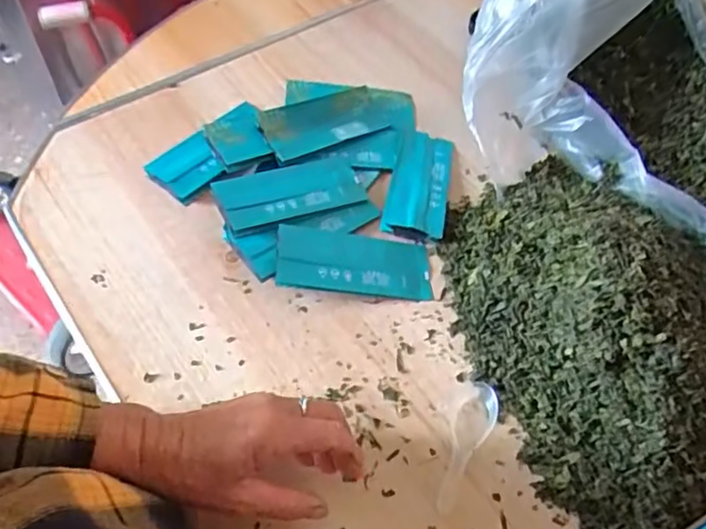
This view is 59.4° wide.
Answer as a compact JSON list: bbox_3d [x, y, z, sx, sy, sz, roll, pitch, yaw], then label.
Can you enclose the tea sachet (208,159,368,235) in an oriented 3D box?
[{"bbox_3d":[-0.052,-0.064,0.554,0.133,0.012,0.058,-12,63,-26],"label":"tea sachet"}]

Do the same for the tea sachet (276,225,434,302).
[{"bbox_3d":[0.001,0.000,0.532,0.133,0.015,0.061,8,52,-15],"label":"tea sachet"}]

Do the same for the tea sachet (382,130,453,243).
[{"bbox_3d":[0.065,-0.081,0.588,0.056,0.007,0.132,12,57,3],"label":"tea sachet"}]

